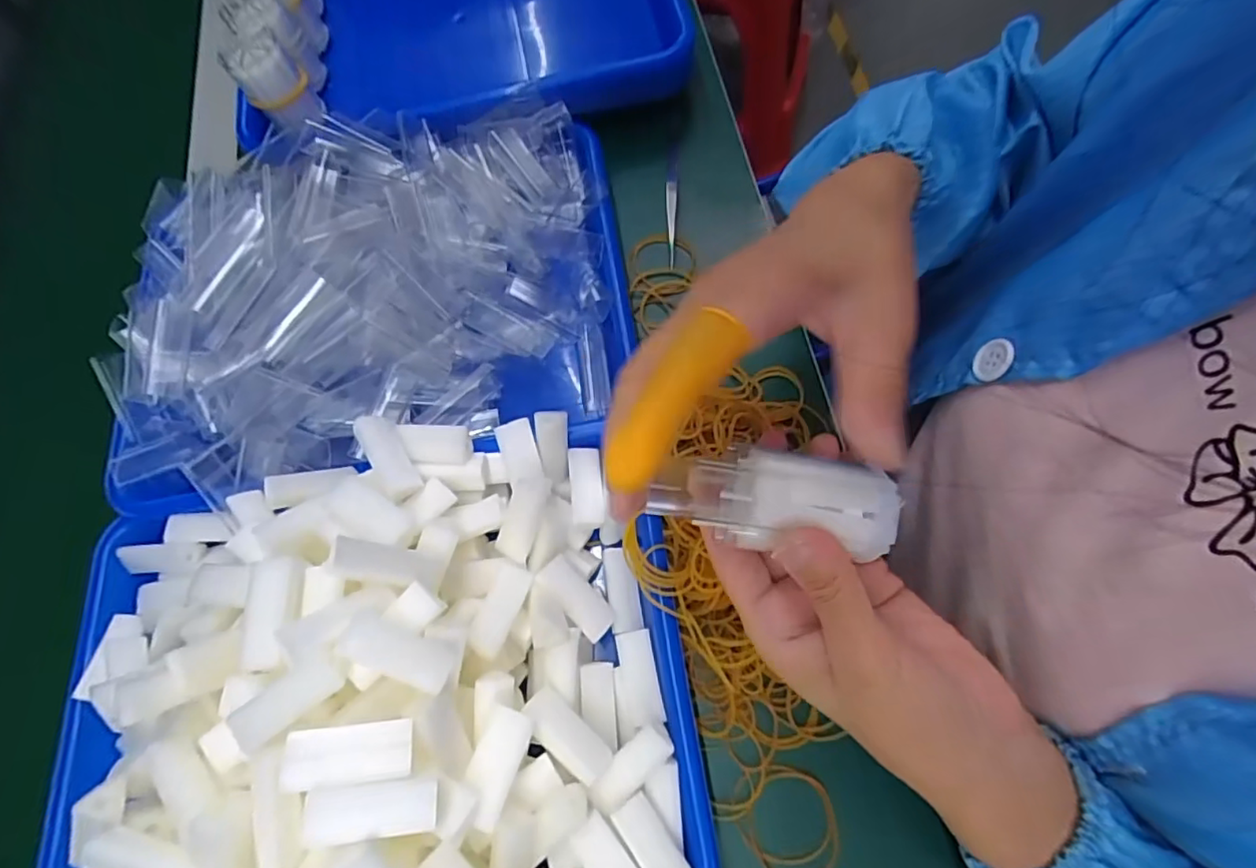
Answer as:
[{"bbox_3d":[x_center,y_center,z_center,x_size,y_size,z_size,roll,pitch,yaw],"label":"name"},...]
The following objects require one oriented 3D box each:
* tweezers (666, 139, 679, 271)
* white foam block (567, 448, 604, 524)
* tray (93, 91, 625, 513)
[{"bbox_3d":[0.032,-0.170,0.429,0.009,0.016,0.119,2,59,2],"label":"tweezers"},{"bbox_3d":[-0.023,0.028,0.324,0.018,0.010,0.044,-8,71,3],"label":"white foam block"},{"bbox_3d":[-0.164,-0.090,0.367,0.317,0.080,0.231,-13,70,1],"label":"tray"}]

